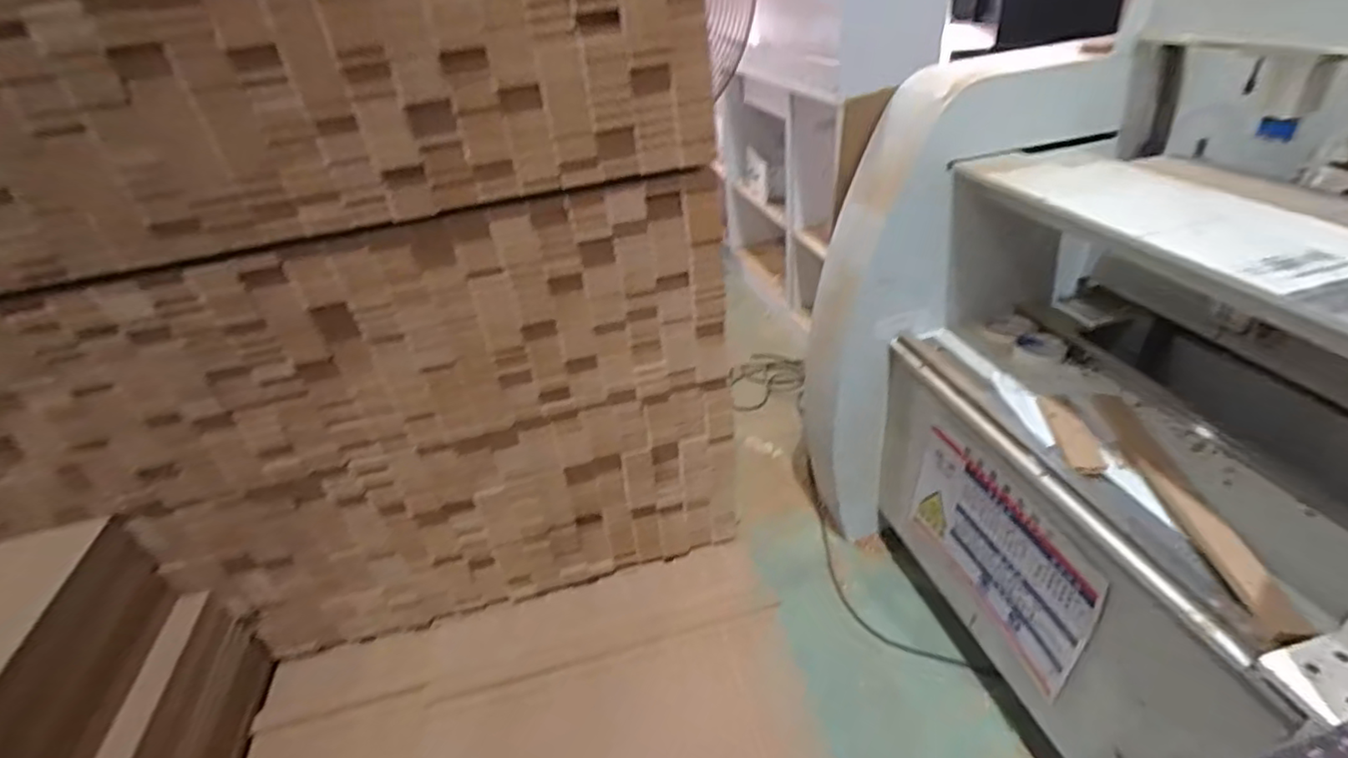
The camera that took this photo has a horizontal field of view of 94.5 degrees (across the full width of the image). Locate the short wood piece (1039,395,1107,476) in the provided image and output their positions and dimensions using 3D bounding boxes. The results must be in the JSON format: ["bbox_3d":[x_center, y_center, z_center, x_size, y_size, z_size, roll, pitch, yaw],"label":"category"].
[{"bbox_3d":[0.579,0.079,0.914,0.045,0.011,0.169,-1,34,9],"label":"short wood piece"}]

